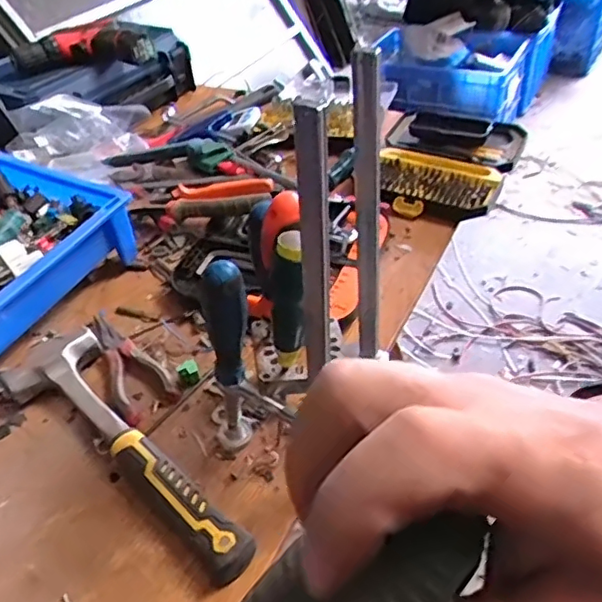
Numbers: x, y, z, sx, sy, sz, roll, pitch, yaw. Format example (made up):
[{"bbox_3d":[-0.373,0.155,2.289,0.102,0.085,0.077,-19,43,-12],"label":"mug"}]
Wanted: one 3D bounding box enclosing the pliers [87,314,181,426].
[{"bbox_3d":[-0.175,0.057,0.588,0.055,0.020,0.151,-25,44,-20],"label":"pliers"}]

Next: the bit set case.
[{"bbox_3d":[0.193,-0.189,0.794,0.194,0.049,0.205,10,44,19],"label":"bit set case"}]

